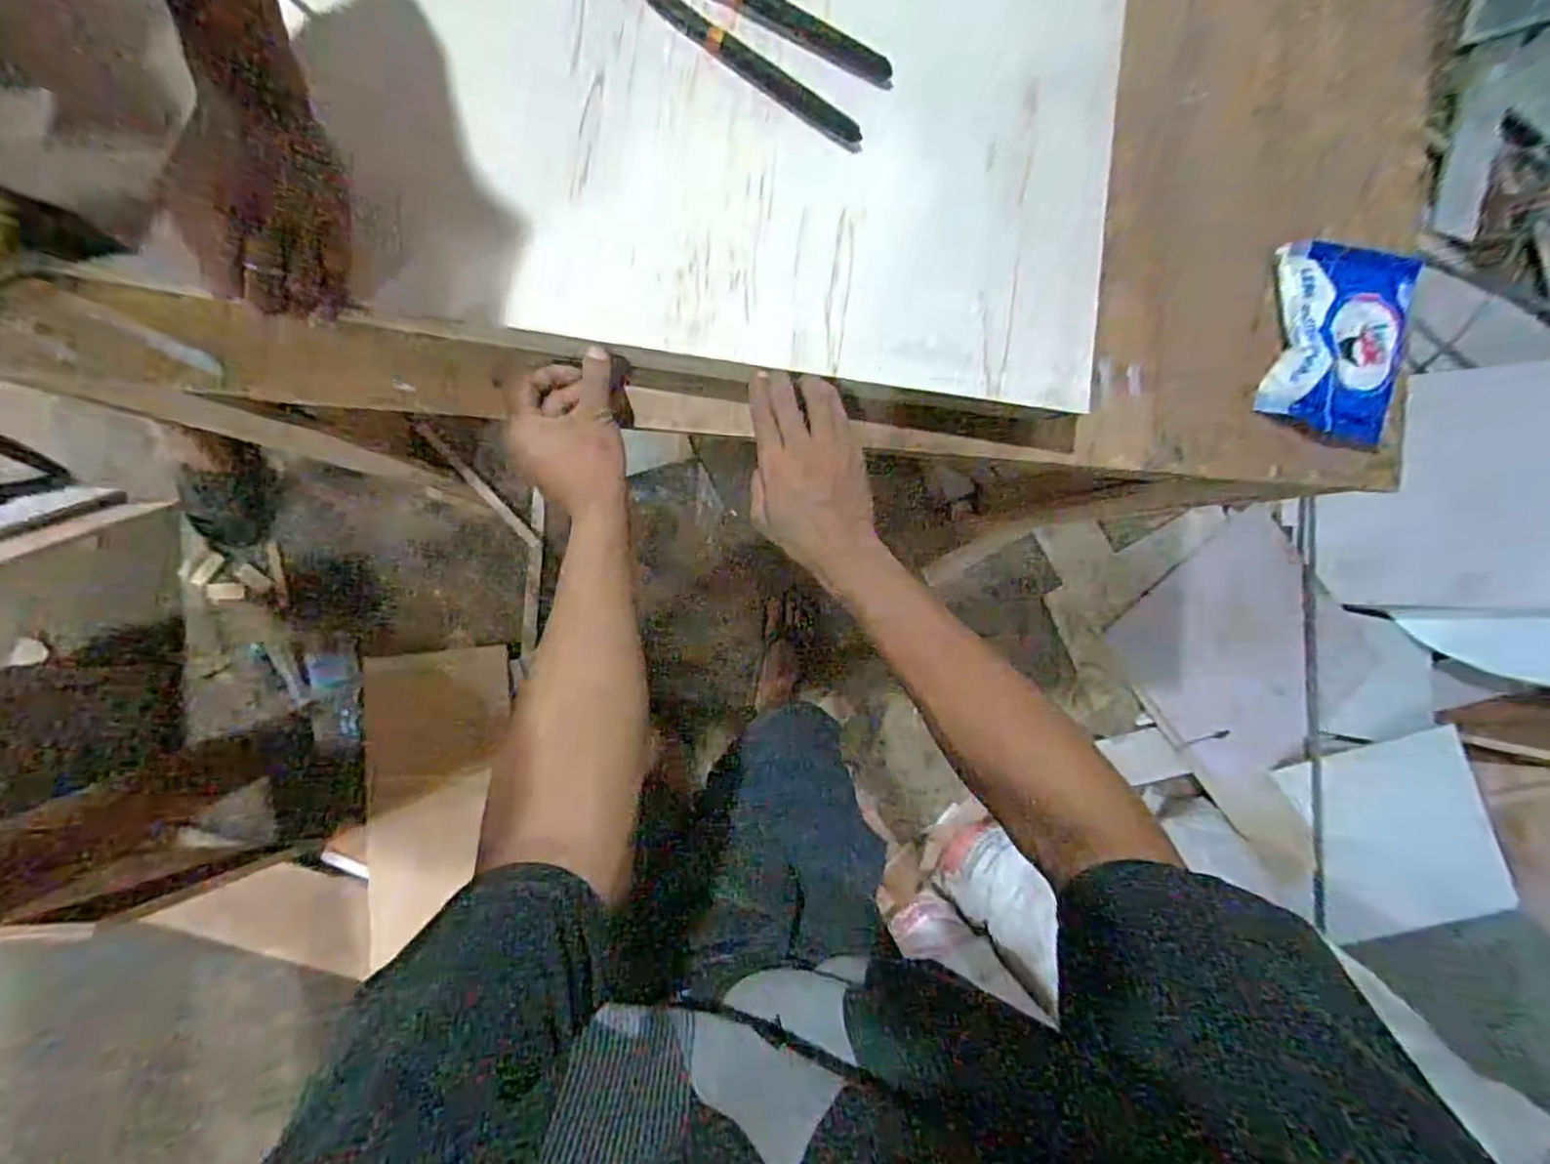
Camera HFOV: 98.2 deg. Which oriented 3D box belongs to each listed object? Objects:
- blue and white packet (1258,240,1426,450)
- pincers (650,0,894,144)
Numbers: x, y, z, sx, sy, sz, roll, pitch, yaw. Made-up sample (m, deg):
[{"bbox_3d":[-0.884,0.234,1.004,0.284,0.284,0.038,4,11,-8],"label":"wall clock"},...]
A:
[{"bbox_3d":[0.528,-0.227,0.626,0.145,0.036,0.180,10,90,-11],"label":"blue and white packet"},{"bbox_3d":[-0.018,-0.411,0.482,0.215,0.019,0.070,30,86,-11],"label":"pincers"}]

